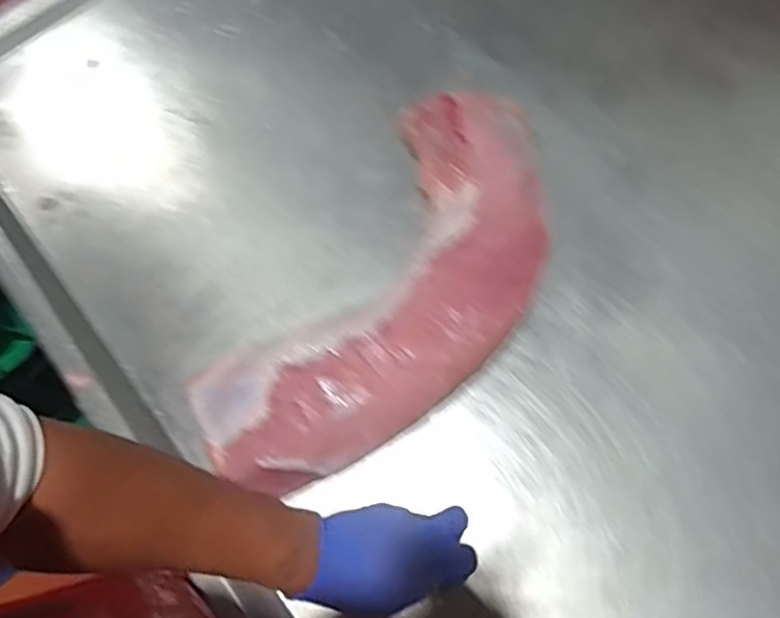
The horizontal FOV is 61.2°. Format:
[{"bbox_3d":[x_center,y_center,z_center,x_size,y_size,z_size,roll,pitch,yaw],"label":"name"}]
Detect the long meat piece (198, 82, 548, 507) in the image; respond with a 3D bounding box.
[{"bbox_3d":[0.011,-0.017,0.646,0.206,0.071,0.449,32,74,15],"label":"long meat piece"}]

